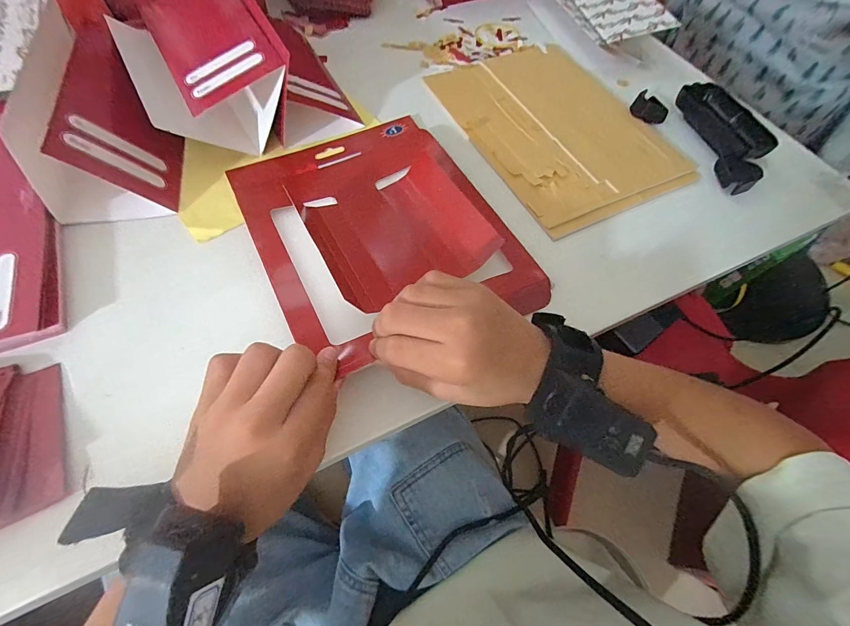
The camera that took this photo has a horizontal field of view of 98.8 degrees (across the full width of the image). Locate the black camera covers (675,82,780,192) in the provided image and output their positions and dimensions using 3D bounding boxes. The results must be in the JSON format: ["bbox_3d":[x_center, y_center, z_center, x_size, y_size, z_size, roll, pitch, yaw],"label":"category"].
[{"bbox_3d":[0.328,-0.191,0.392,0.065,0.022,0.144,-4,63,-6],"label":"black camera covers"}]

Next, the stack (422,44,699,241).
[{"bbox_3d":[0.138,-0.207,0.393,0.191,0.010,0.258,-24,66,-15],"label":"stack"}]

